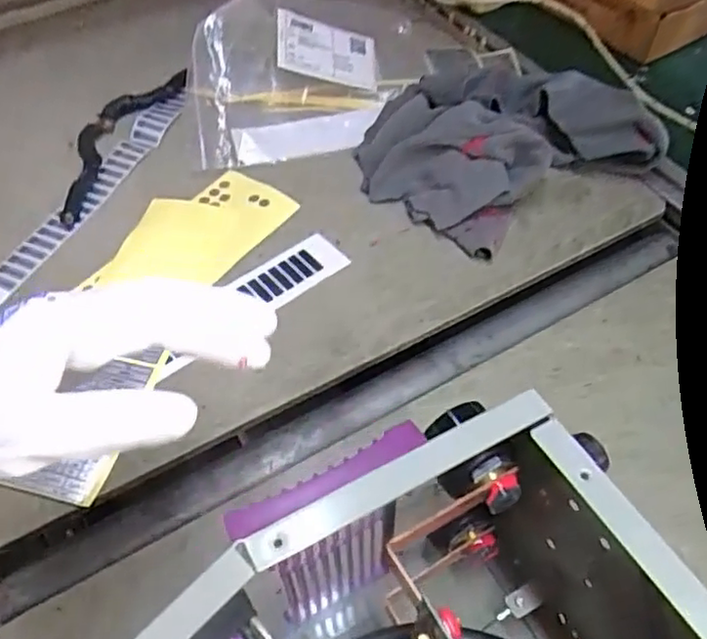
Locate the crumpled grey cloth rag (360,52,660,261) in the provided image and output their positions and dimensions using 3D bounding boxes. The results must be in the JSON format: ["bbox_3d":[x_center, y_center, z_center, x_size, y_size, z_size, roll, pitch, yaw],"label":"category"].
[{"bbox_3d":[0.129,-0.163,0.609,0.223,0.060,0.215,37,60,26],"label":"crumpled grey cloth rag"}]

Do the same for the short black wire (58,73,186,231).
[{"bbox_3d":[-0.238,-0.175,0.637,0.058,0.011,0.226,13,52,10],"label":"short black wire"}]

